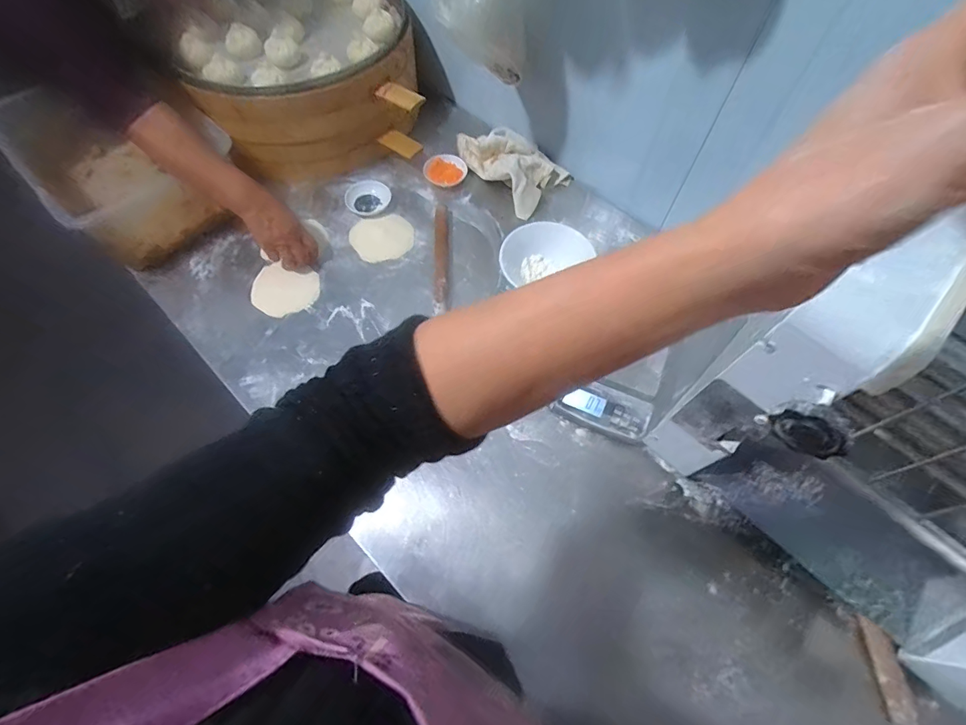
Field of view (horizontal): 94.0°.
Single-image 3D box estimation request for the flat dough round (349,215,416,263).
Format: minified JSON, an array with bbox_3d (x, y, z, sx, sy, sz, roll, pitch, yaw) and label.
[{"bbox_3d":[-0.203,-0.251,0.909,0.124,0.009,0.112,-12,64,-7],"label":"flat dough round"}]

